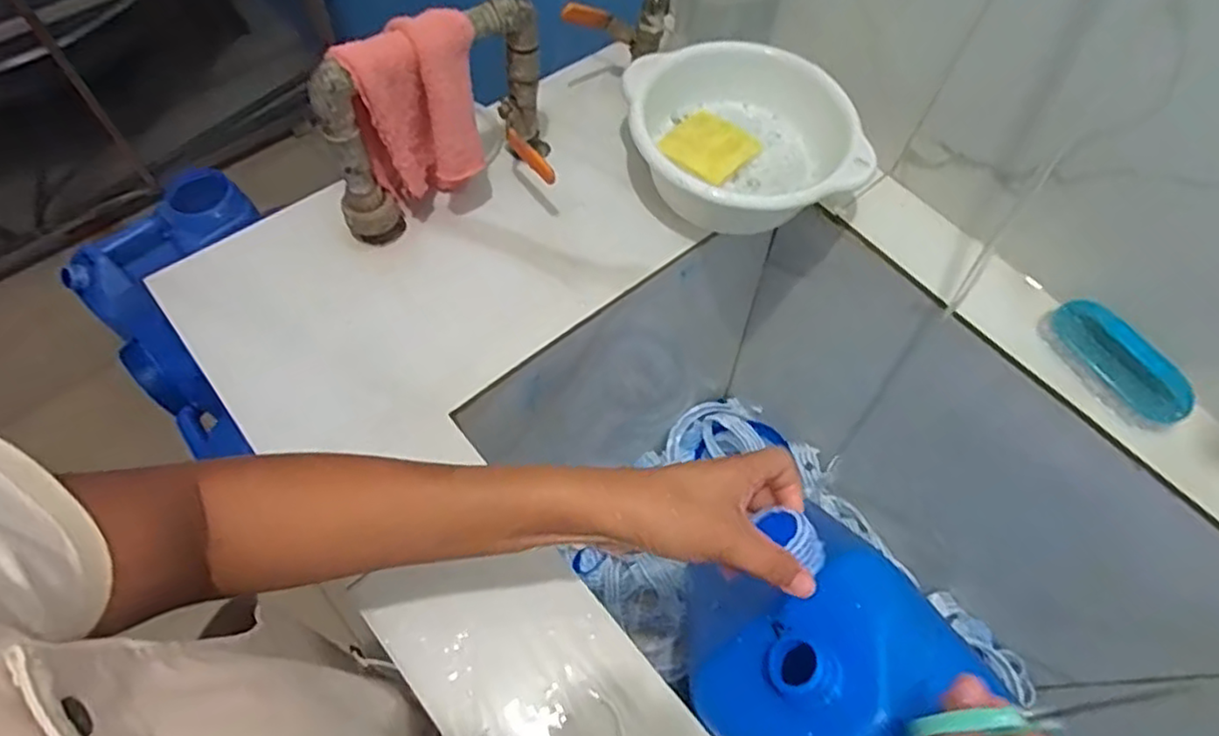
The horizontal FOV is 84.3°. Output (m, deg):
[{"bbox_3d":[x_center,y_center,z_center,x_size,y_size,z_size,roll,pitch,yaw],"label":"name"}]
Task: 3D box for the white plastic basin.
[{"bbox_3d":[0.119,-0.203,0.635,0.190,0.092,0.184,2,61,-3],"label":"white plastic basin"}]

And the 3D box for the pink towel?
[{"bbox_3d":[-0.155,-0.196,0.566,0.098,0.178,0.055,-15,63,-12],"label":"pink towel"}]

